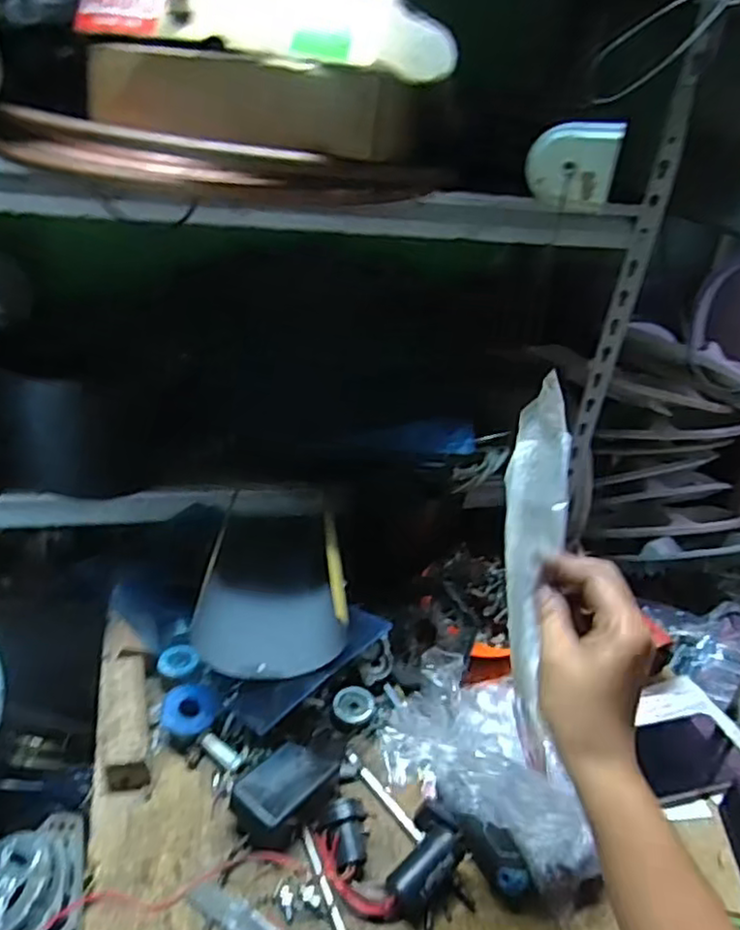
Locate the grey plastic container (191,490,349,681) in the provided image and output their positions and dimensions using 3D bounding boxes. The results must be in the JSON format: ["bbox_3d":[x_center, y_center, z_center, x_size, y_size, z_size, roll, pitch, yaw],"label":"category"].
[{"bbox_3d":[-0.103,0.131,0.692,0.145,0.077,0.179,0,33,-11],"label":"grey plastic container"}]

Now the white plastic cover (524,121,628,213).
[{"bbox_3d":[0.206,-0.306,0.678,0.087,0.081,0.029,14,33,11],"label":"white plastic cover"}]

